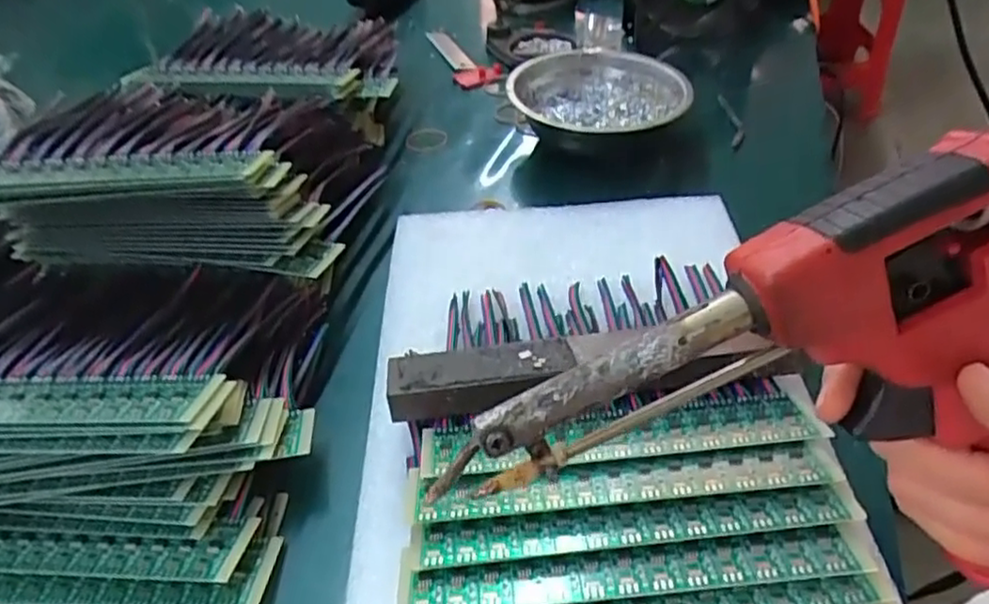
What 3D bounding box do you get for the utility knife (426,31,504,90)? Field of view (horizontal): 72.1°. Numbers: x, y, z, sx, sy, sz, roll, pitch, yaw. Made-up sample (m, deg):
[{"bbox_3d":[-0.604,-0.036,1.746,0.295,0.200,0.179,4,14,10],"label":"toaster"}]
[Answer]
[{"bbox_3d":[-0.026,-0.230,0.629,0.044,0.016,0.133,-14,44,-10],"label":"utility knife"}]

